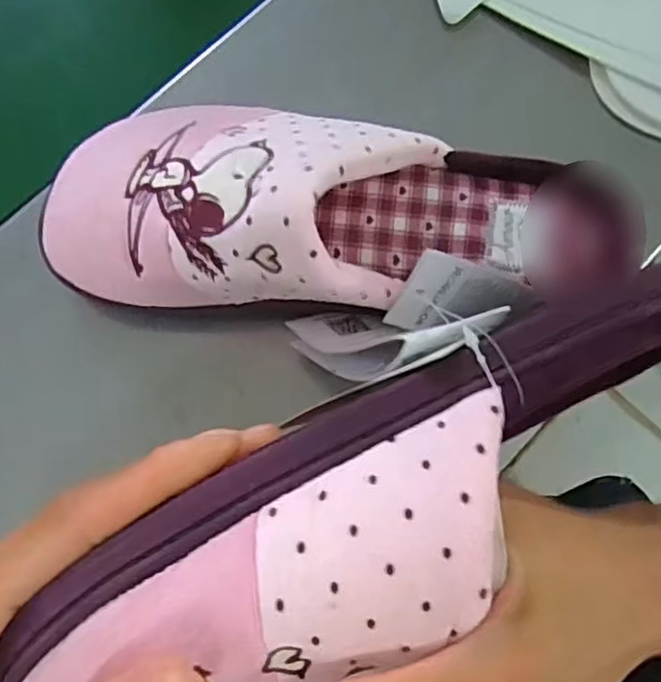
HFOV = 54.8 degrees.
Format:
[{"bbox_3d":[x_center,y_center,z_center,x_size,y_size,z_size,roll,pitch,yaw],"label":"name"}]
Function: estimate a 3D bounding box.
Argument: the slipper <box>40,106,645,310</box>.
[{"bbox_3d":[-0.006,-0.053,0.252,0.237,0.064,0.080,5,76,2],"label":"slipper"}]

